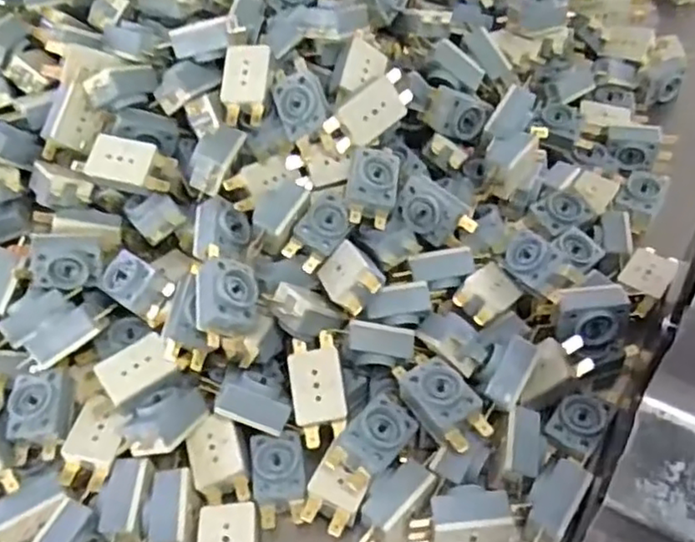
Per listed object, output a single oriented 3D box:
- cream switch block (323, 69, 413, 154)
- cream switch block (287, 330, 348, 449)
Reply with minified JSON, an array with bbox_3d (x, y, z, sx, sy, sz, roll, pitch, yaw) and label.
[{"bbox_3d":[0.013,-0.093,0.395,0.058,0.028,0.014,-36,26,-9],"label":"cream switch block"},{"bbox_3d":[-0.016,0.062,0.354,0.027,0.020,0.055,-9,72,-4],"label":"cream switch block"}]

